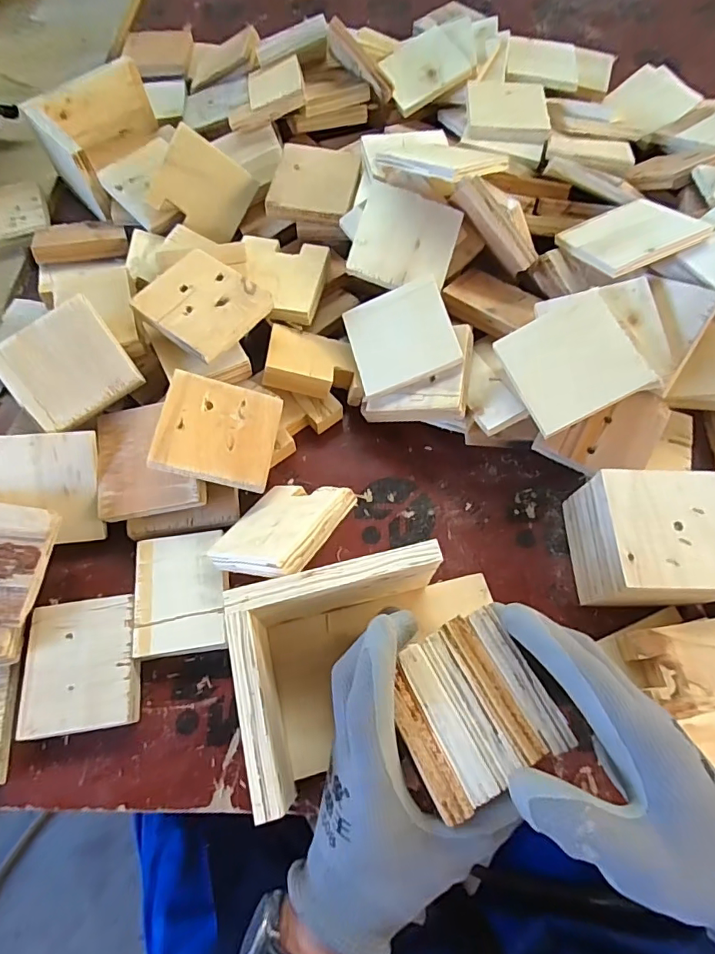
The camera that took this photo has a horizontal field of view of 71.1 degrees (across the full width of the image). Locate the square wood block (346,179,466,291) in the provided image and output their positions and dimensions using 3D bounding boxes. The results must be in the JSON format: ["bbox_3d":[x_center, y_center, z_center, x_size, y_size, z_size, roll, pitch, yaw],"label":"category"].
[{"bbox_3d":[0.044,-0.219,0.460,0.090,0.009,0.091,15,86,0],"label":"square wood block"}]

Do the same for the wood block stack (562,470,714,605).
[{"bbox_3d":[0.222,0.054,0.388,0.099,0.071,0.099,1,65,-2],"label":"wood block stack"}]

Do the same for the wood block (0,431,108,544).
[{"bbox_3d":[-0.255,0.010,0.400,0.089,0.009,0.089,-5,95,-17],"label":"wood block"}]

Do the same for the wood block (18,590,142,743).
[{"bbox_3d":[-0.204,0.138,0.372,0.077,0.019,0.092,-7,65,-6],"label":"wood block"}]

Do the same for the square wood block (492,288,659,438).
[{"bbox_3d":[0.170,-0.093,0.398,0.092,0.013,0.091,-29,72,10],"label":"square wood block"}]

